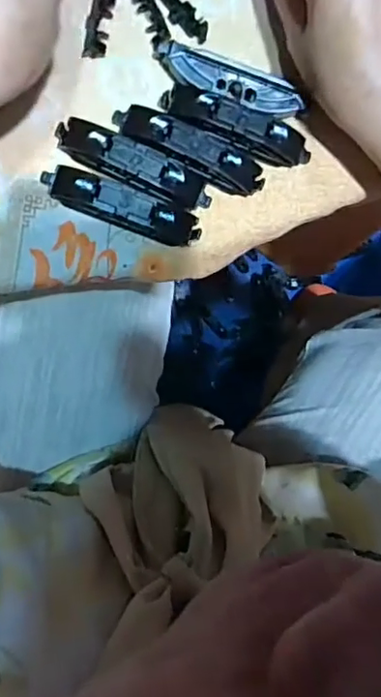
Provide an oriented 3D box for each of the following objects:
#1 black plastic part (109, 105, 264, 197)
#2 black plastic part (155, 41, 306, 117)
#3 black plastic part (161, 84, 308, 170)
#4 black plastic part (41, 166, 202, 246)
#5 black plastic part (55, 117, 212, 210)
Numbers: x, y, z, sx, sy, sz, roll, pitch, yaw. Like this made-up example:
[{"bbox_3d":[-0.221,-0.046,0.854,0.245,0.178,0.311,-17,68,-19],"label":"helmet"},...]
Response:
[{"bbox_3d":[0.000,-0.100,0.286,0.080,0.017,0.021,22,89,-8],"label":"black plastic part"},{"bbox_3d":[0.020,-0.135,0.288,0.078,0.010,0.017,18,90,-8],"label":"black plastic part"},{"bbox_3d":[0.025,-0.113,0.288,0.081,0.012,0.023,15,90,-8],"label":"black plastic part"},{"bbox_3d":[-0.034,-0.071,0.282,0.080,0.018,0.018,17,90,-8],"label":"black plastic part"},{"bbox_3d":[-0.028,-0.089,0.282,0.079,0.018,0.022,23,89,-8],"label":"black plastic part"}]

